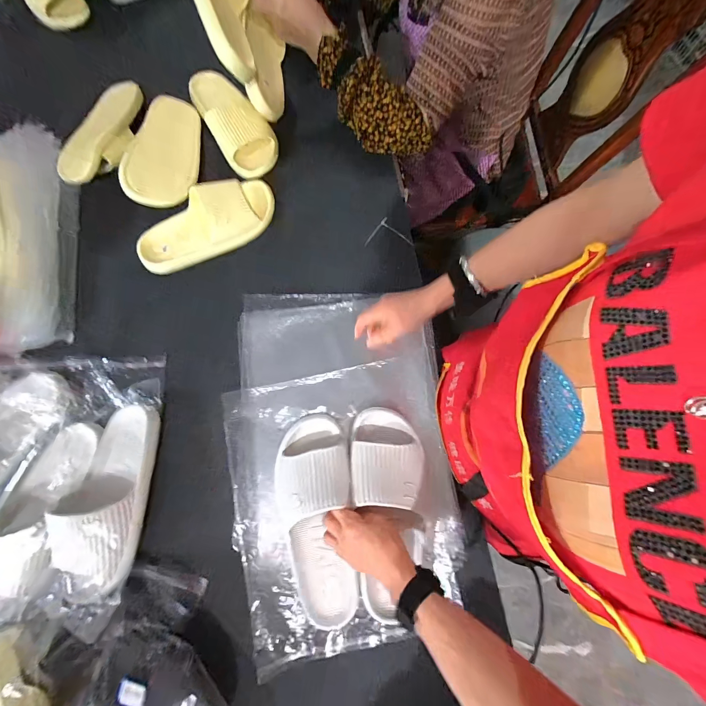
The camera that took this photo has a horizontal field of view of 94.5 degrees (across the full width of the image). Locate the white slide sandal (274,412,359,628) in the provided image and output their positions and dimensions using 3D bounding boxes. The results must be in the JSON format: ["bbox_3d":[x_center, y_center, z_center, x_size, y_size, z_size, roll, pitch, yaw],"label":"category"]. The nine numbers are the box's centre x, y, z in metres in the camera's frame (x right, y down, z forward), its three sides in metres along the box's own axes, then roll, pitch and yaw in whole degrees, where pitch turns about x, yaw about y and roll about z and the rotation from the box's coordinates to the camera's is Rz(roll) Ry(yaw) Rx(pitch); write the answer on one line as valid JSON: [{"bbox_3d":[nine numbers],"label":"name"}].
[{"bbox_3d":[-0.056,0.230,0.451,0.106,0.073,0.271,-5,79,1],"label":"white slide sandal"}]

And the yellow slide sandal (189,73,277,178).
[{"bbox_3d":[-0.231,-0.445,0.625,0.104,0.060,0.229,-34,78,-6],"label":"yellow slide sandal"}]

